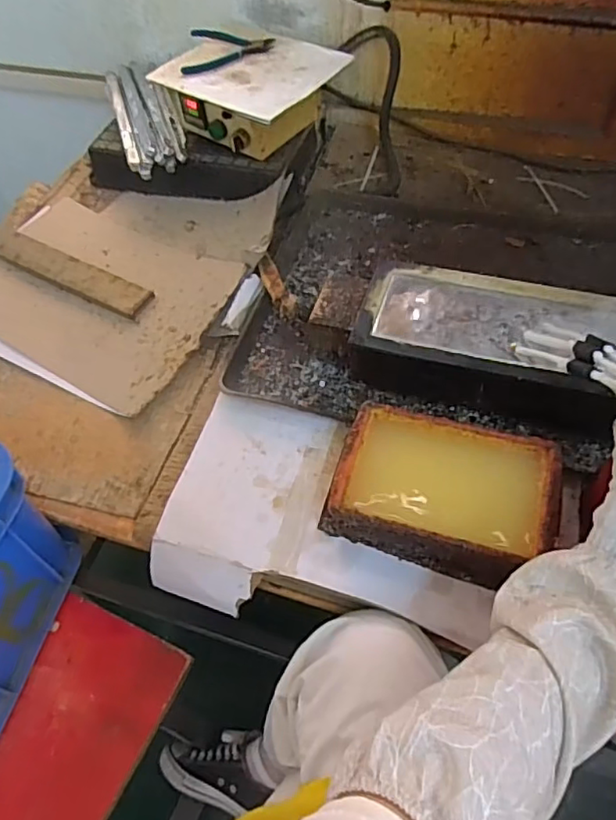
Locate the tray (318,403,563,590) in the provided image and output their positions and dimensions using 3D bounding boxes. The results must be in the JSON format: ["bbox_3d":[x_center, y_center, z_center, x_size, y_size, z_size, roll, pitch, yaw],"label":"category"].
[{"bbox_3d":[0.131,0.084,0.587,0.201,0.065,0.139,16,58,15],"label":"tray"}]

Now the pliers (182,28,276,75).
[{"bbox_3d":[-0.120,-0.561,0.926,0.136,0.015,0.126,-1,55,4],"label":"pliers"}]

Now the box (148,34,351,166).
[{"bbox_3d":[-0.083,-0.477,0.910,0.232,0.091,0.198,28,62,22],"label":"box"}]

